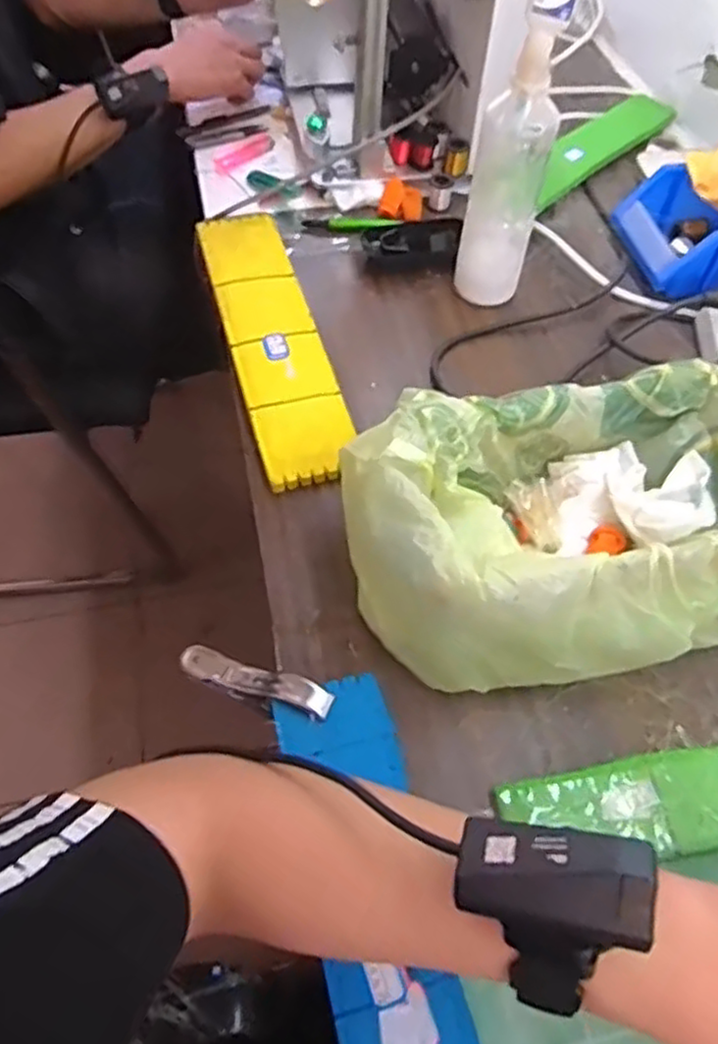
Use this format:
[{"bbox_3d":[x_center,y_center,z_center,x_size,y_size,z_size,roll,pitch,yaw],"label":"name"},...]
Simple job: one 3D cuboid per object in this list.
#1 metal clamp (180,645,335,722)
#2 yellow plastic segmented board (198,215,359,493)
[{"bbox_3d":[-0.070,0.105,0.469,0.114,0.014,0.024,11,56,25],"label":"metal clamp"},{"bbox_3d":[-0.082,-0.178,0.653,0.078,0.017,0.347,-14,58,-10],"label":"yellow plastic segmented board"}]

